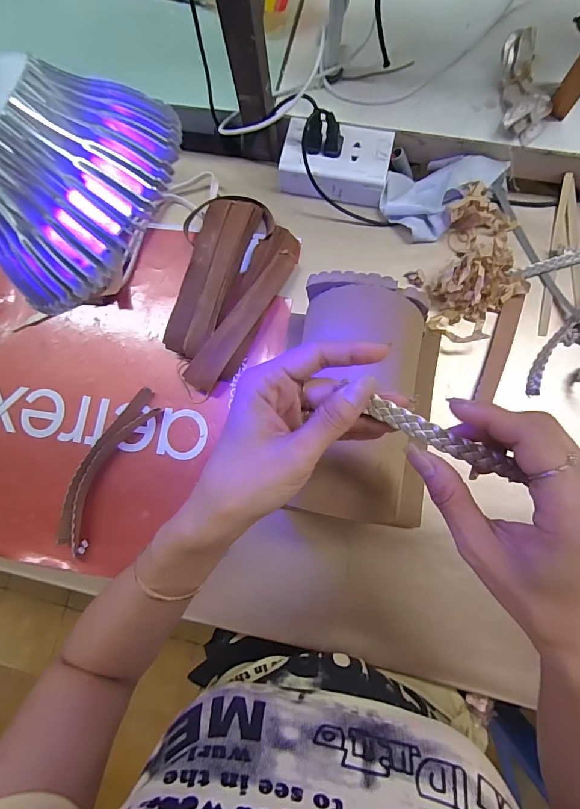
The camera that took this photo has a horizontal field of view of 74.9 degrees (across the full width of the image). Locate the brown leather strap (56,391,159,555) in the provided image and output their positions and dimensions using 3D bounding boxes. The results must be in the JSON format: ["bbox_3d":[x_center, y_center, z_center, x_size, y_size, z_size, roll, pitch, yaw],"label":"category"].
[{"bbox_3d":[-0.201,0.066,0.413,0.039,0.024,0.182,29,84,8],"label":"brown leather strap"}]

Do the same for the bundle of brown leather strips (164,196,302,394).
[{"bbox_3d":[-0.081,-0.130,0.425,0.119,0.031,0.210,25,83,8],"label":"bundle of brown leather strips"}]

